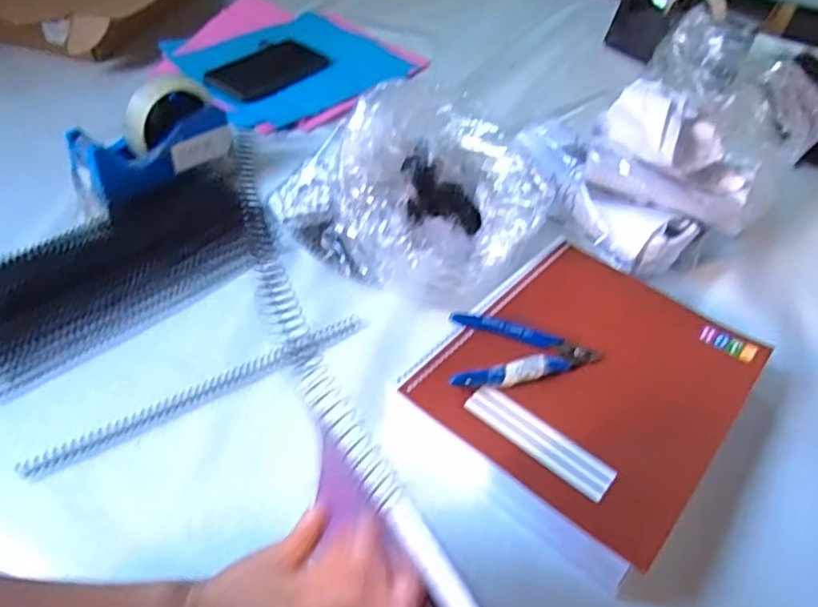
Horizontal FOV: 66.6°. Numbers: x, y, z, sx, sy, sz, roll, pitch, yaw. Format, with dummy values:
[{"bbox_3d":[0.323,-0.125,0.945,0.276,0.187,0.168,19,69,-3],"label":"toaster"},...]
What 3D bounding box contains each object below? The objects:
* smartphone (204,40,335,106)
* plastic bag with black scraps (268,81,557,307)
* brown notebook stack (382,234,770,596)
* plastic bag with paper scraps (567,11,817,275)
[{"bbox_3d":[-0.192,-0.328,0.860,0.083,0.013,0.191,28,50,20],"label":"smartphone"},{"bbox_3d":[0.002,-0.100,0.574,0.178,0.149,0.198,-28,55,-28],"label":"plastic bag with black scraps"},{"bbox_3d":[0.141,0.066,0.499,0.201,0.053,0.260,33,52,24],"label":"brown notebook stack"},{"bbox_3d":[0.291,-0.166,0.673,0.207,0.152,0.307,33,52,24],"label":"plastic bag with paper scraps"}]

